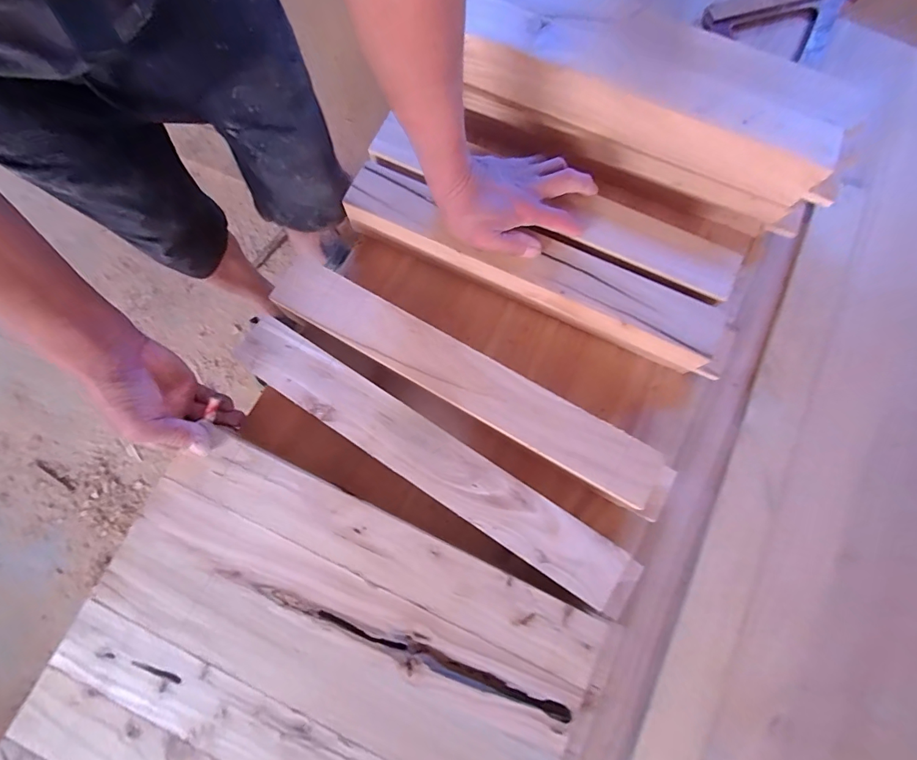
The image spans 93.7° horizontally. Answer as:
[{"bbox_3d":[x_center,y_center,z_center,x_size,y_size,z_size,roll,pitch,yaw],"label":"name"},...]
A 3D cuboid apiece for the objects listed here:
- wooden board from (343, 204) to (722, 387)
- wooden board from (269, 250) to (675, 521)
[{"bbox_3d":[0.078,-0.098,0.493,0.445,0.068,0.015,23,78,5],"label":"wooden board"},{"bbox_3d":[0.015,0.004,0.448,0.447,0.029,0.064,30,78,5],"label":"wooden board"}]

